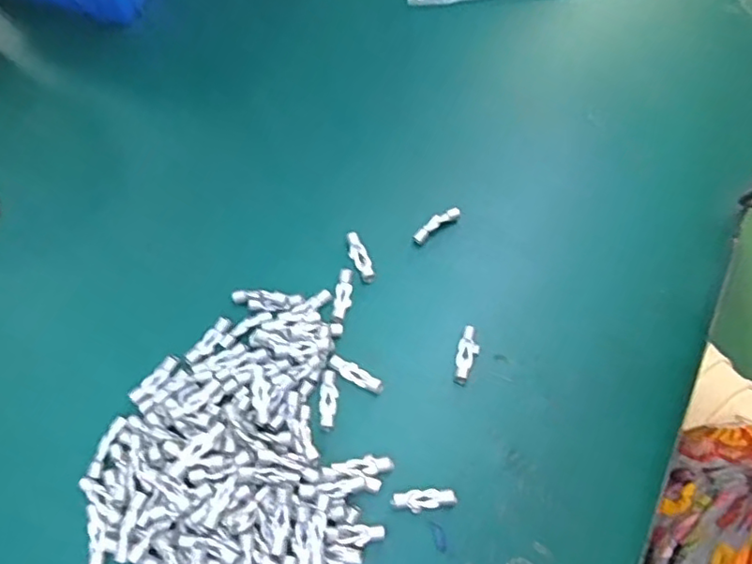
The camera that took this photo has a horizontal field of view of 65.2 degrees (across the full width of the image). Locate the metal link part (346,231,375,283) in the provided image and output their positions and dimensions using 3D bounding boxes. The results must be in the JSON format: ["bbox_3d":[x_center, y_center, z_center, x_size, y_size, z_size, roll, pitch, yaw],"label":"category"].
[{"bbox_3d":[-0.011,-0.017,0.389,0.011,0.005,0.036,-17,68,-6],"label":"metal link part"}]

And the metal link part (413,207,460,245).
[{"bbox_3d":[0.041,-0.039,0.397,0.037,0.009,0.009,-36,72,-13],"label":"metal link part"}]

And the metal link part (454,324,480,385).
[{"bbox_3d":[0.055,0.045,0.361,0.013,0.005,0.036,22,70,10],"label":"metal link part"}]

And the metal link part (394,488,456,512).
[{"bbox_3d":[0.028,0.122,0.329,0.034,0.004,0.011,-8,68,-2],"label":"metal link part"}]

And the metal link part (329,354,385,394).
[{"bbox_3d":[-0.012,0.056,0.357,0.035,0.004,0.010,26,70,11],"label":"metal link part"}]

